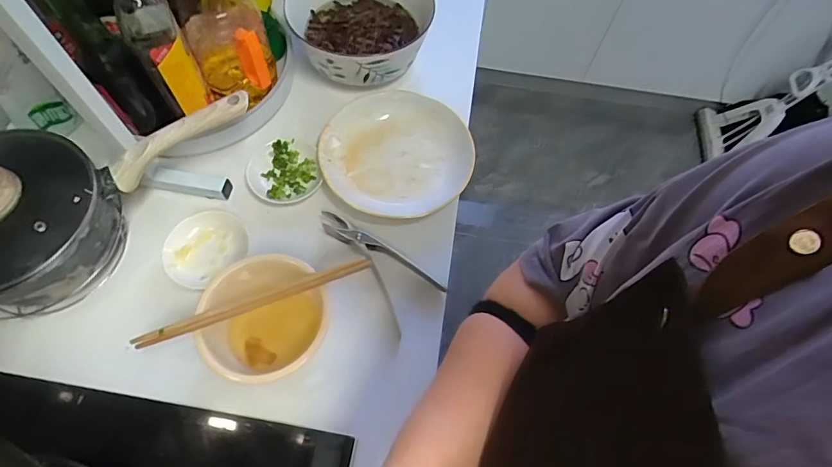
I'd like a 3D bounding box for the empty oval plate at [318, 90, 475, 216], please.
[{"bbox_3d":[-0.024,-0.105,0.620,0.190,0.041,0.189,13,63,3],"label":"empty oval plate"}]

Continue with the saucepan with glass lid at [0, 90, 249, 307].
[{"bbox_3d":[-0.361,-0.065,0.507,0.163,0.138,0.343,40,68,16],"label":"saucepan with glass lid"}]

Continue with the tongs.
[{"bbox_3d":[-0.052,0.032,0.548,0.169,0.018,0.077,42,68,16],"label":"tongs"}]

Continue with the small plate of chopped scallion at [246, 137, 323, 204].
[{"bbox_3d":[-0.169,-0.082,0.605,0.087,0.023,0.089,1,63,-3],"label":"small plate of chopped scallion"}]

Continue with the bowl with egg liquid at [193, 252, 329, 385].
[{"bbox_3d":[-0.156,0.092,0.490,0.126,0.058,0.124,1,63,-3],"label":"bowl with egg liquid"}]

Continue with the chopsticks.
[{"bbox_3d":[-0.157,0.067,0.468,0.232,0.013,0.011,-19,66,-12],"label":"chopsticks"}]

